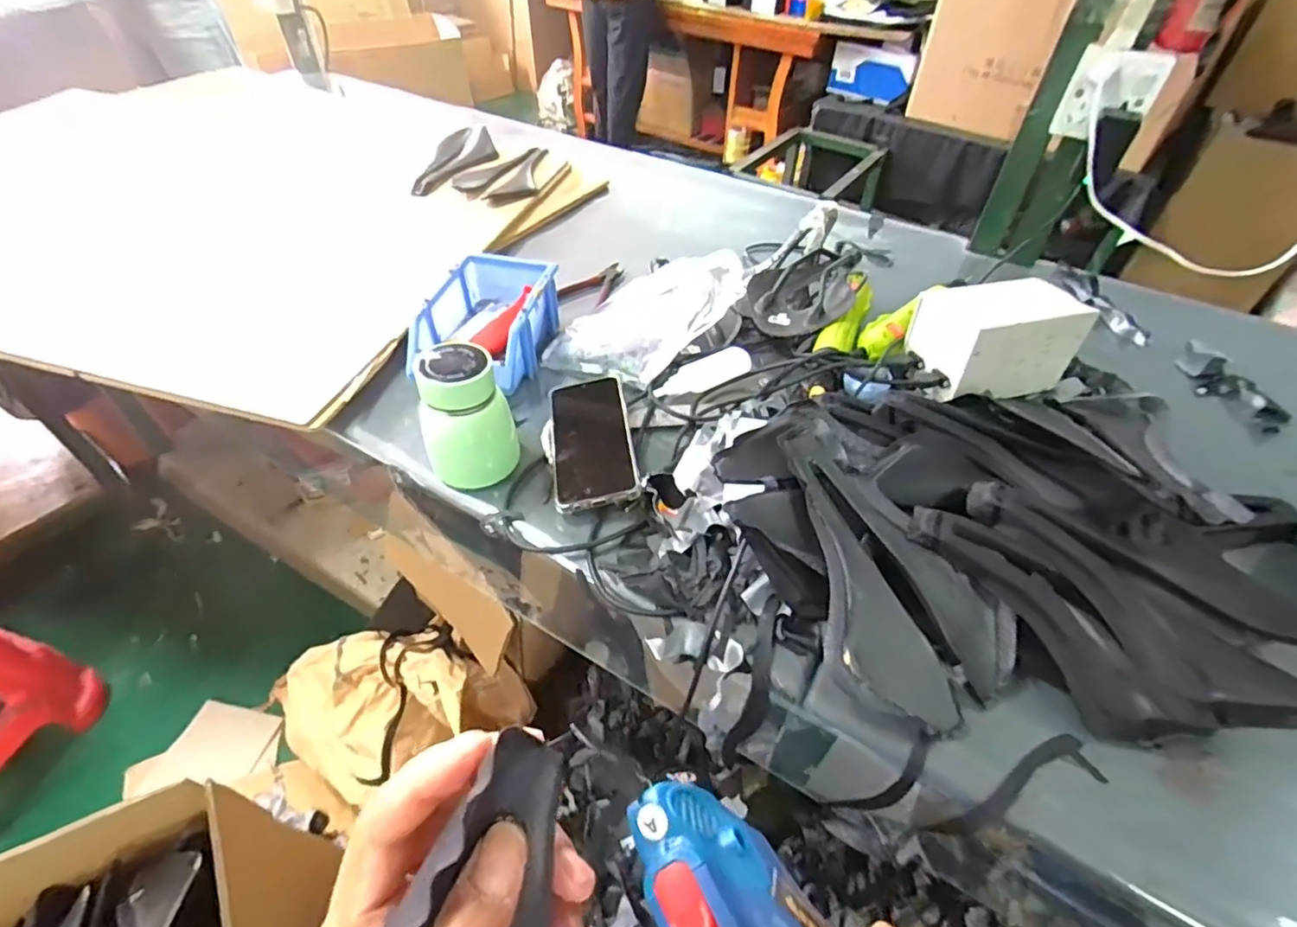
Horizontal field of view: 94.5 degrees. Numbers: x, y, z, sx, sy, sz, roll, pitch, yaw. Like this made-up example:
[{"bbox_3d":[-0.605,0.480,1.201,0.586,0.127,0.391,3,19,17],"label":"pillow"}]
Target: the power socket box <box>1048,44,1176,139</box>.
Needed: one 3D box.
[{"bbox_3d":[0.505,-0.400,0.658,0.082,0.082,0.053,28,52,22],"label":"power socket box"}]

